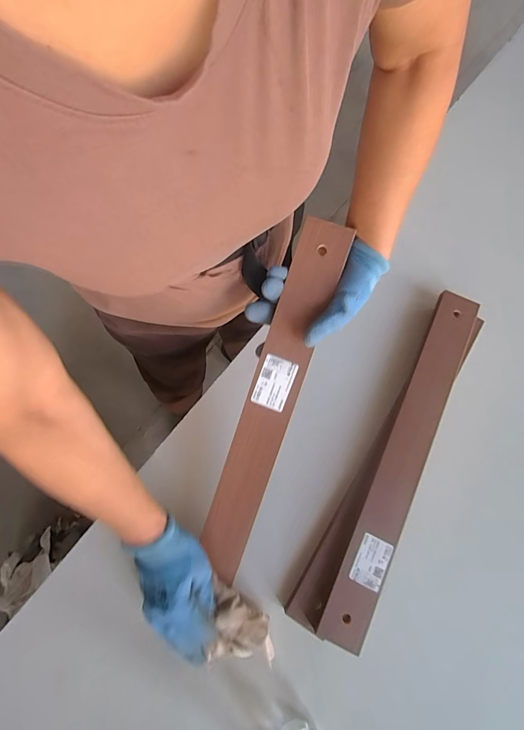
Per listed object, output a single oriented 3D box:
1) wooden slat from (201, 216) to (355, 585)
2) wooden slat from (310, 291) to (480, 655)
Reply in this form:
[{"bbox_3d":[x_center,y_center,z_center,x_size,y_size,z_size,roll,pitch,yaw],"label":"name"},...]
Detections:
[{"bbox_3d":[0.010,0.051,0.426,0.056,0.007,0.438,18,96,4],"label":"wooden slat"},{"bbox_3d":[0.201,0.121,0.500,0.065,0.016,0.507,25,77,6],"label":"wooden slat"}]

